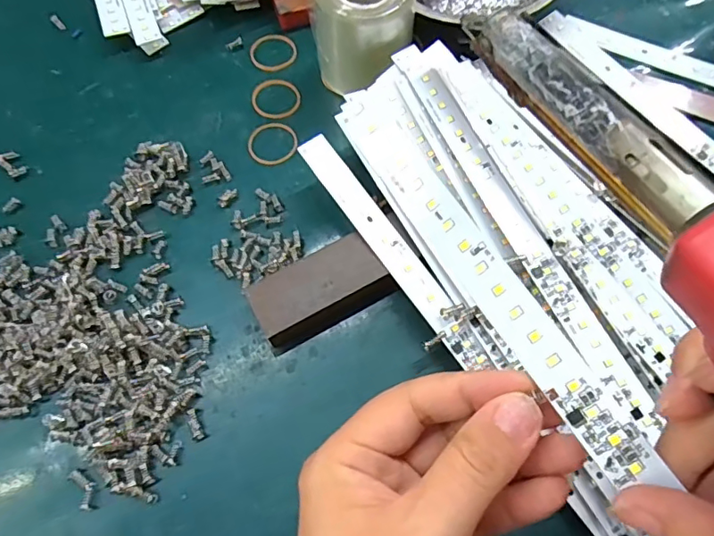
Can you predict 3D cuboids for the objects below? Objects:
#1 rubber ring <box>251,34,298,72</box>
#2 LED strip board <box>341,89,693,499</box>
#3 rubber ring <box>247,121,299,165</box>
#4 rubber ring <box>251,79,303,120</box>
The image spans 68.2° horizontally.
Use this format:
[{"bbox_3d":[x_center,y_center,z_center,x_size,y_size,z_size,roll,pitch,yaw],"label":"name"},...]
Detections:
[{"bbox_3d":[-0.059,-0.152,0.371,0.032,0.004,0.030,0,68,1],"label":"rubber ring"},{"bbox_3d":[0.076,0.045,0.173,0.018,0.004,0.278,-37,73,10],"label":"LED strip board"},{"bbox_3d":[-0.055,-0.081,0.342,0.032,0.004,0.033,0,68,1],"label":"rubber ring"},{"bbox_3d":[-0.055,-0.115,0.355,0.032,0.004,0.033,0,68,1],"label":"rubber ring"}]

